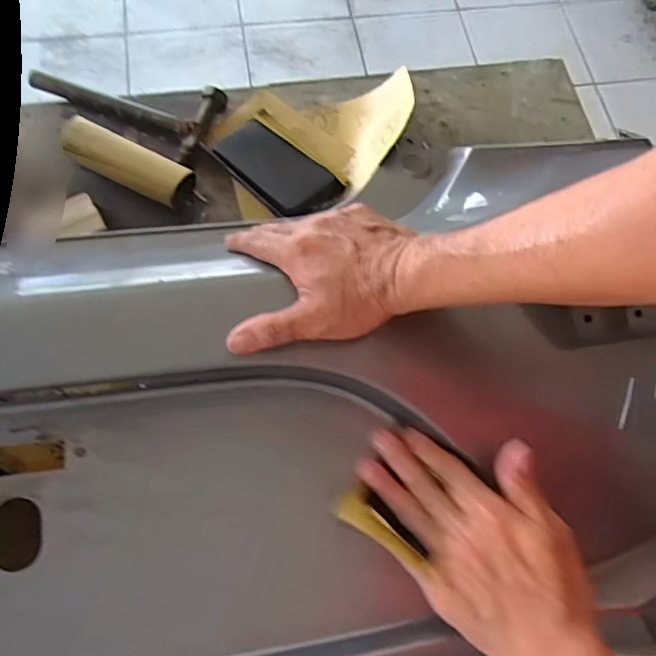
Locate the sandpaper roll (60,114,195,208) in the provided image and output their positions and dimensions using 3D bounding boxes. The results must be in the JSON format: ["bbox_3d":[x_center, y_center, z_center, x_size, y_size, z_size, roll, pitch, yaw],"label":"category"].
[{"bbox_3d":[-0.215,-0.174,0.601,0.146,0.037,0.051,27,70,6],"label":"sandpaper roll"}]

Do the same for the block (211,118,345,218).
[{"bbox_3d":[-0.053,-0.172,0.614,0.135,0.017,0.073,43,72,11],"label":"block"}]

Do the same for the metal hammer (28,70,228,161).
[{"bbox_3d":[-0.223,-0.266,0.646,0.211,0.022,0.090,28,70,7],"label":"metal hammer"}]

